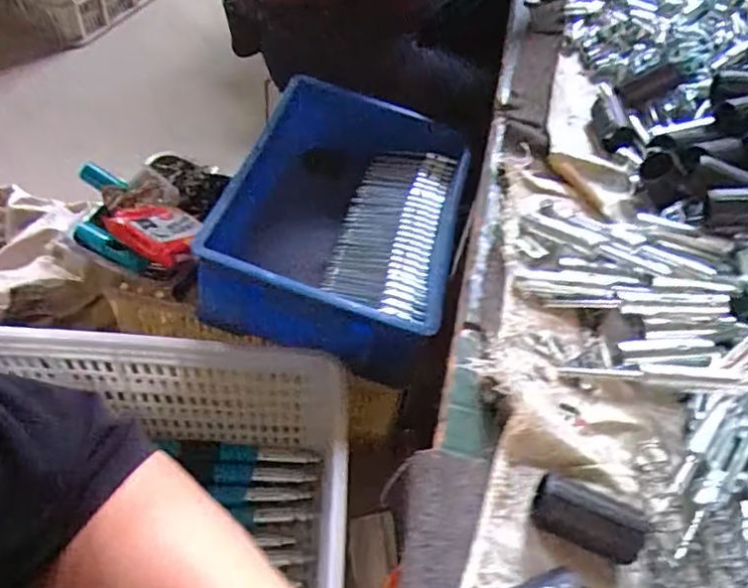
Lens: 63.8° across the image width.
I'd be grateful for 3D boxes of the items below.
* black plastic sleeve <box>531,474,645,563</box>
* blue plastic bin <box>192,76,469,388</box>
[{"bbox_3d":[0.130,0.136,0.365,0.063,0.037,0.026,24,53,12],"label":"black plastic sleeve"},{"bbox_3d":[-0.039,-0.121,0.845,0.311,0.135,0.423,13,51,3],"label":"blue plastic bin"}]

